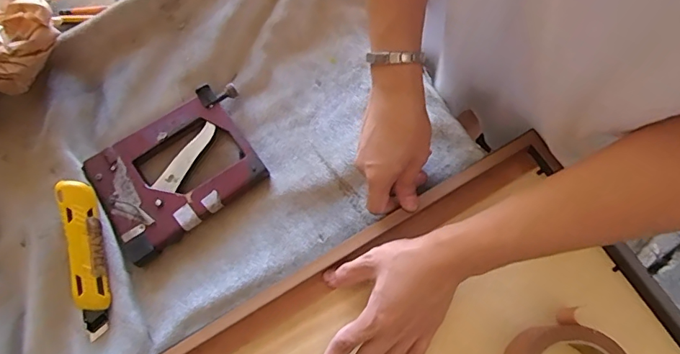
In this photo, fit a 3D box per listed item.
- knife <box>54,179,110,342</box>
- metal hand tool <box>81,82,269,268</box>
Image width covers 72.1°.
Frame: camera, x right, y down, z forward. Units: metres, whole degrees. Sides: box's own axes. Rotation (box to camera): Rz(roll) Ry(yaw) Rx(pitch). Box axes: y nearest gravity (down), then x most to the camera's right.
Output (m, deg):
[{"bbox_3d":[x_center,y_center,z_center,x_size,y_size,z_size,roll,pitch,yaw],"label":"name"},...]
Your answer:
[{"bbox_3d":[-0.249,0.079,0.457,0.032,0.017,0.151,-10,90,-2],"label":"knife"},{"bbox_3d":[-0.171,-0.009,0.500,0.176,0.026,0.123,-36,75,-9],"label":"metal hand tool"}]

